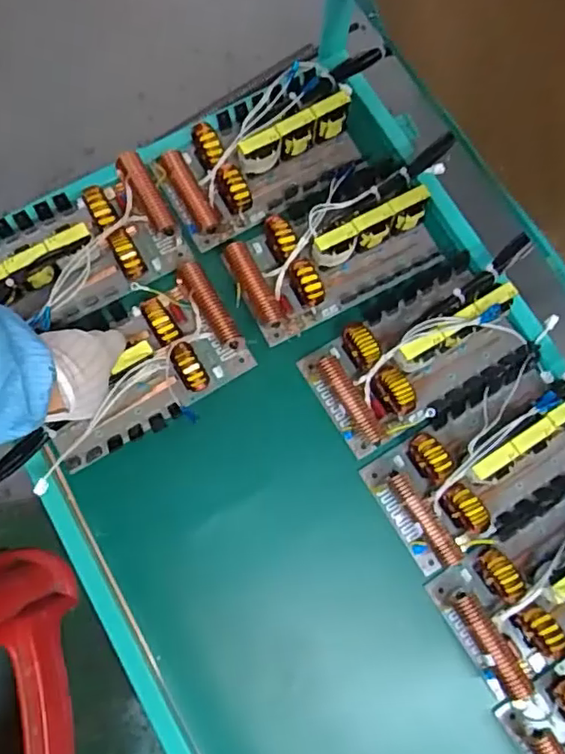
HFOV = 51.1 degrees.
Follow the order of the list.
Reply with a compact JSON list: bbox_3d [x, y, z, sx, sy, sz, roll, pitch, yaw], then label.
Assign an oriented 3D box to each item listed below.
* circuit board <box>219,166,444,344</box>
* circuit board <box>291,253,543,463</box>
[{"bbox_3d":[0.059,-0.149,0.649,0.239,0.055,0.141,-29,79,-8],"label":"circuit board"},{"bbox_3d":[0.145,-0.028,0.617,0.223,0.063,0.146,-30,79,-9],"label":"circuit board"}]

